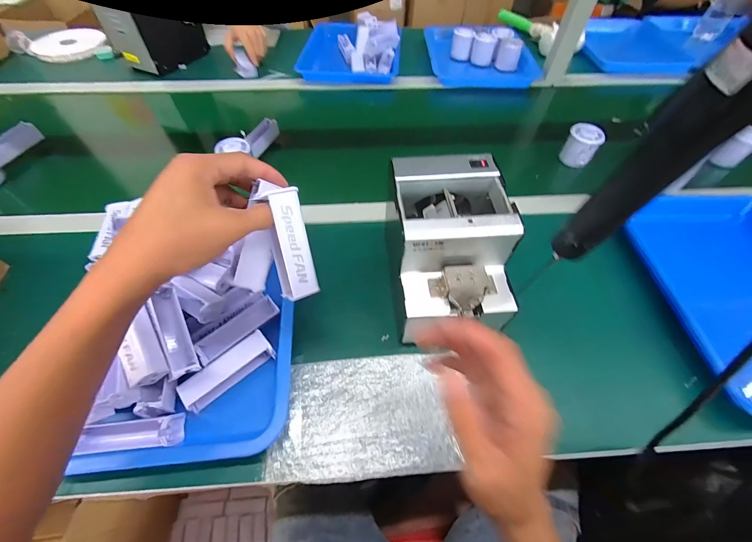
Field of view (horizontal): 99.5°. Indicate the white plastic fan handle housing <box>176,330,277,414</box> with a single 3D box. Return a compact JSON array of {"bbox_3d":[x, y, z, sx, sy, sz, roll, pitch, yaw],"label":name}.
[{"bbox_3d":[-0.165,0.111,0.360,0.098,0.025,0.035,-31,61,-20],"label":"white plastic fan handle housing"}]

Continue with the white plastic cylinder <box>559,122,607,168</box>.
[{"bbox_3d":[0.385,-0.234,0.600,0.059,0.057,0.062,37,62,23],"label":"white plastic cylinder"}]

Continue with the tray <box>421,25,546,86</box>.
[{"bbox_3d":[0.287,-0.609,0.893,0.324,0.104,0.168,14,56,10],"label":"tray"}]

